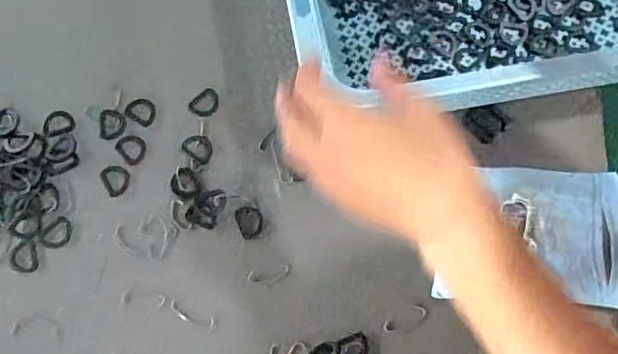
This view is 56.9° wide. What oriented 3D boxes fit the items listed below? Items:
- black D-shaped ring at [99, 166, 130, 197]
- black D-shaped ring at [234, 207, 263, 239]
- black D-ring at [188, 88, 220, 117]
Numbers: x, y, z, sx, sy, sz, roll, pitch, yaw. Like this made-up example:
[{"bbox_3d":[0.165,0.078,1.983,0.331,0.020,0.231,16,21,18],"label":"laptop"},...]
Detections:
[{"bbox_3d":[-0.175,0.002,0.516,0.024,0.004,0.030,-32,75,-8],"label":"black D-shaped ring"},{"bbox_3d":[-0.052,0.039,0.505,0.023,0.004,0.029,-24,74,-6],"label":"black D-shaped ring"},{"bbox_3d":[-0.097,-0.070,0.539,0.027,0.006,0.031,41,78,13],"label":"black D-ring"}]

